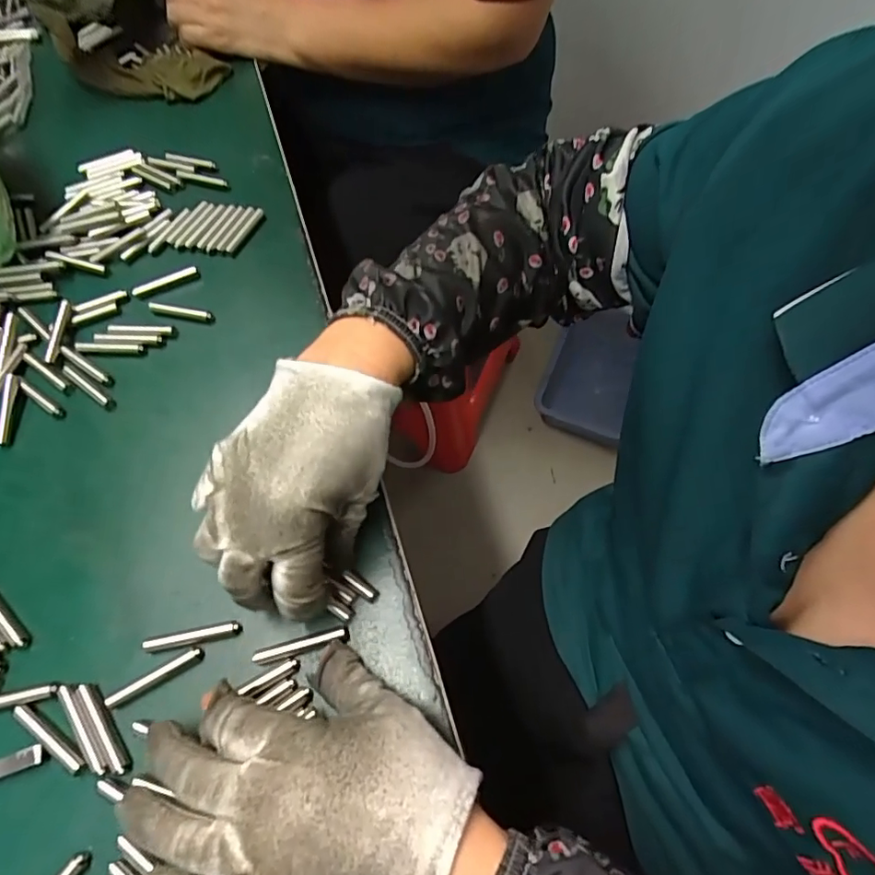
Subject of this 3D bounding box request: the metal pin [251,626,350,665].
[{"bbox_3d":[-0.070,0.107,0.274,0.049,0.006,0.008,-13,62,-5],"label":"metal pin"}]

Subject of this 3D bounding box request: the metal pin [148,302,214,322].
[{"bbox_3d":[-0.183,-0.089,0.378,0.048,0.008,0.006,9,63,7],"label":"metal pin"}]

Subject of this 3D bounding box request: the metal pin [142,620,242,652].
[{"bbox_3d":[-0.128,0.105,0.280,0.048,0.007,0.008,-12,62,-4],"label":"metal pin"}]

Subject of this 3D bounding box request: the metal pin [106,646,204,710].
[{"bbox_3d":[-0.144,0.122,0.271,0.048,0.007,0.007,-27,64,-12],"label":"metal pin"}]

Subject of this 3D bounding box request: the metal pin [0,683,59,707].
[{"bbox_3d":[-0.219,0.132,0.269,0.050,0.004,0.007,-11,62,-4],"label":"metal pin"}]

